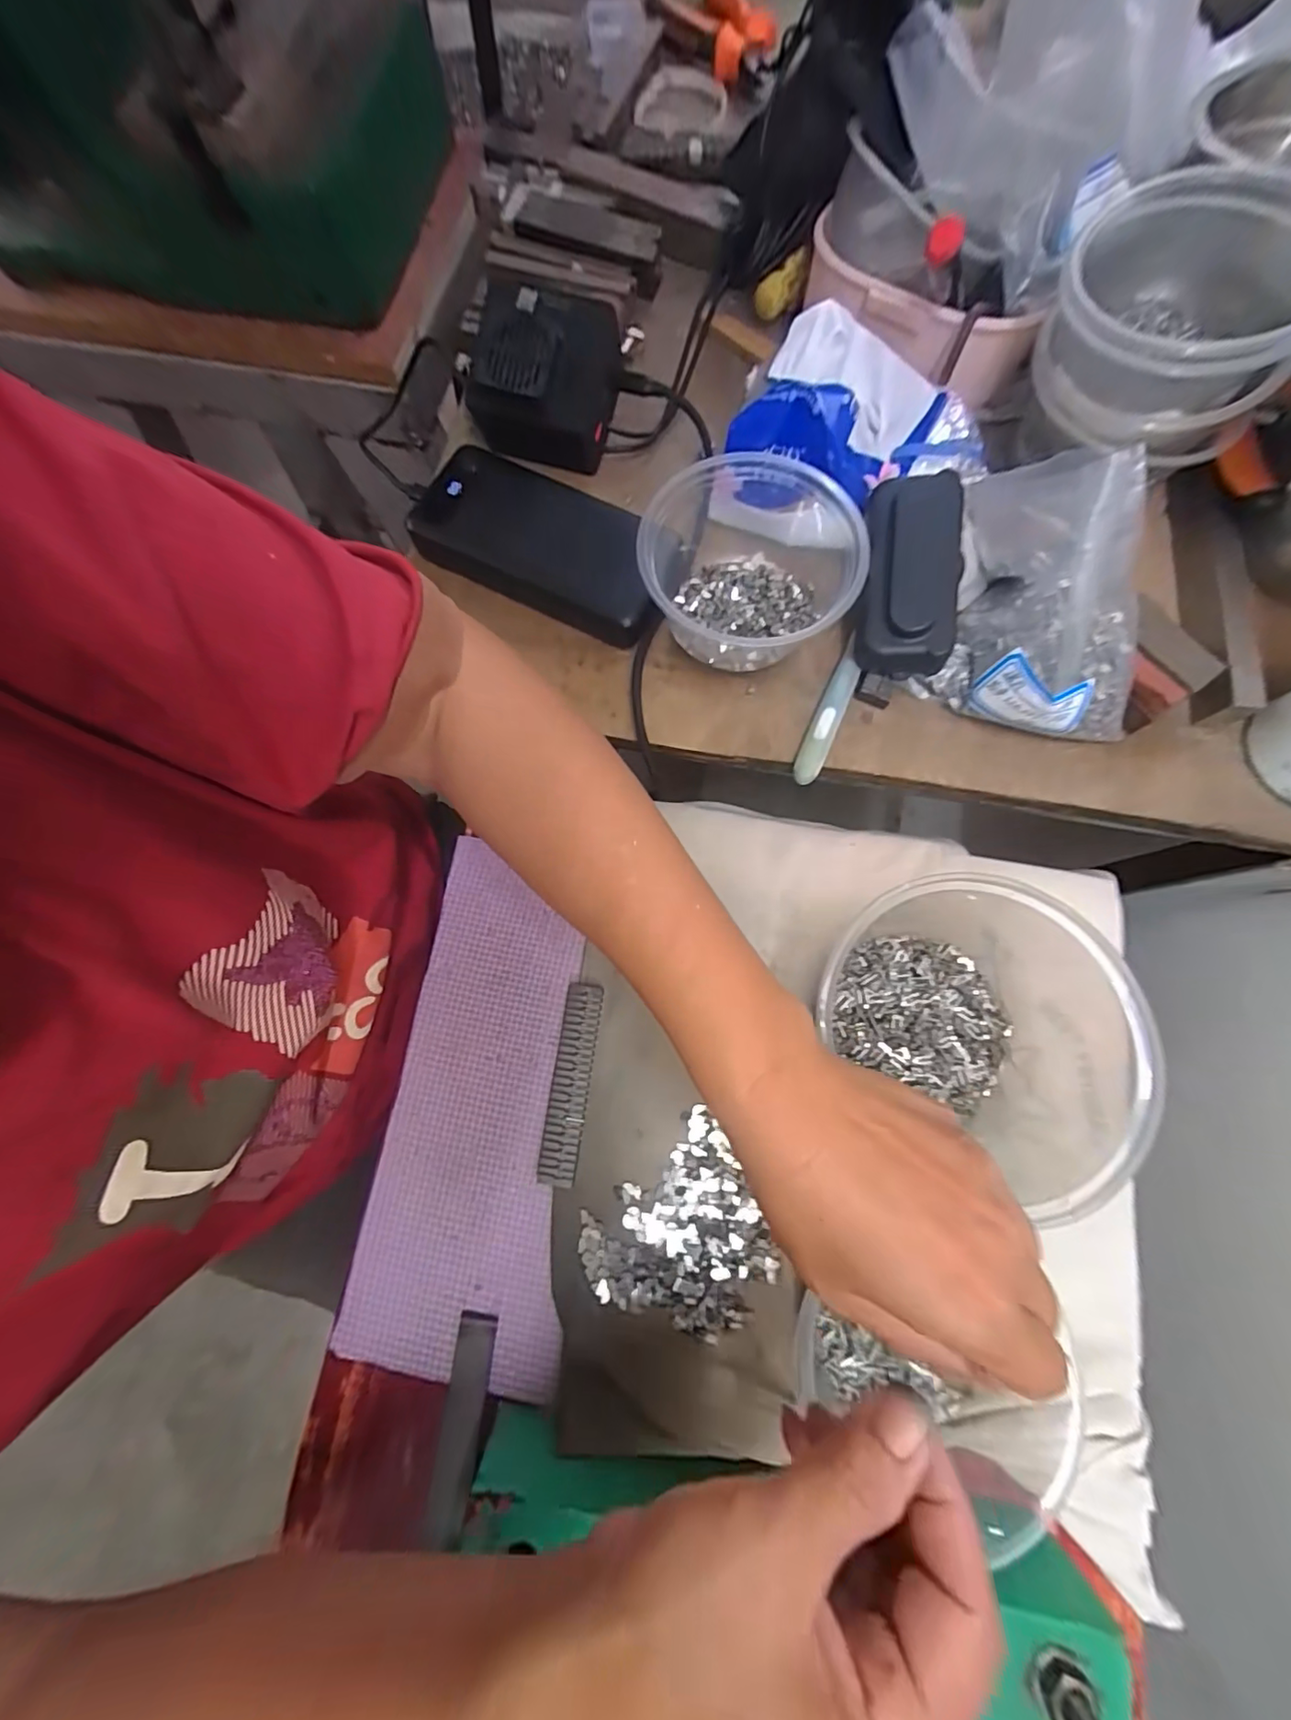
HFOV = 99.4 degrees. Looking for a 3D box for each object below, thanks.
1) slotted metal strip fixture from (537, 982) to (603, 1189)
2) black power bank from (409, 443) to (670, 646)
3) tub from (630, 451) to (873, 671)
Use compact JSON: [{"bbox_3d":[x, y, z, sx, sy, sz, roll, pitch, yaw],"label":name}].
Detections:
[{"bbox_3d":[-0.039,0.117,0.292,0.020,0.010,0.098,8,76,2],"label":"slotted metal strip fixture"},{"bbox_3d":[-0.062,-0.186,0.330,0.159,0.027,0.078,29,78,7],"label":"black power bank"},{"bbox_3d":[0.056,-0.165,0.308,0.115,0.061,0.112,13,76,3],"label":"tub"}]

